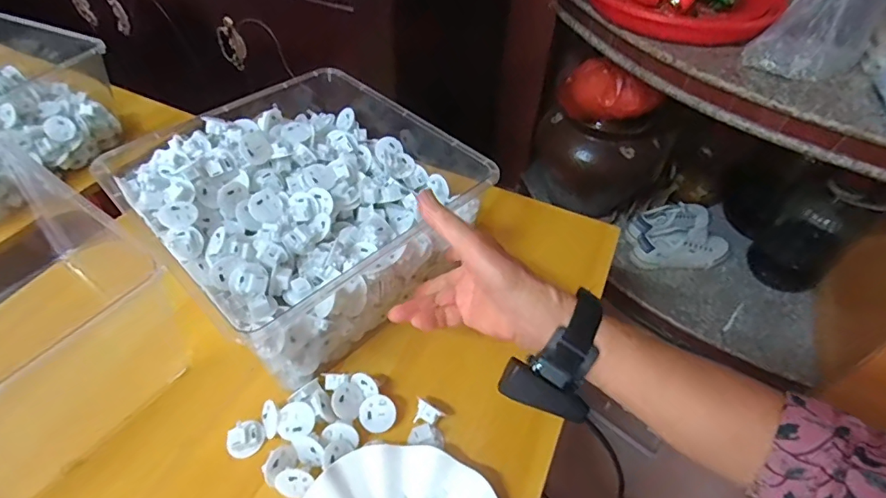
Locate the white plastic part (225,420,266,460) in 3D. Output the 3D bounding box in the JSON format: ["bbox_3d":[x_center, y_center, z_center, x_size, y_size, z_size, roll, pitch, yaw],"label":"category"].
[{"bbox_3d":[-0.177,0.170,0.434,0.027,0.014,0.032,31,55,24],"label":"white plastic part"}]

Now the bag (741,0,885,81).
[{"bbox_3d":[0.615,-0.406,0.742,0.136,0.264,0.198,36,57,27],"label":"bag"}]

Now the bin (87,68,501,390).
[{"bbox_3d":[-0.154,-0.056,0.538,0.309,0.125,0.304,35,57,26],"label":"bin"}]

